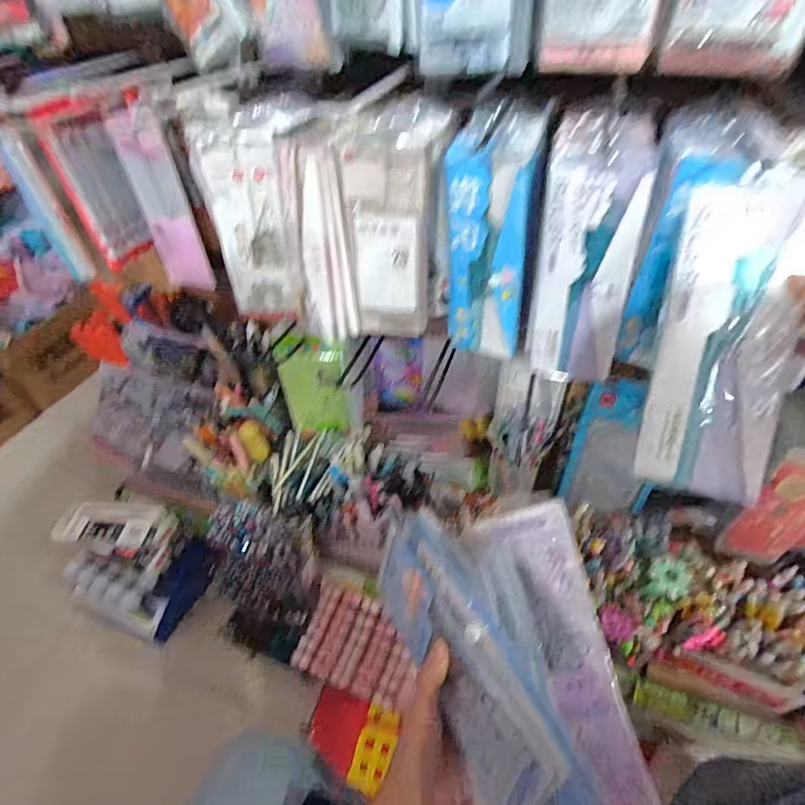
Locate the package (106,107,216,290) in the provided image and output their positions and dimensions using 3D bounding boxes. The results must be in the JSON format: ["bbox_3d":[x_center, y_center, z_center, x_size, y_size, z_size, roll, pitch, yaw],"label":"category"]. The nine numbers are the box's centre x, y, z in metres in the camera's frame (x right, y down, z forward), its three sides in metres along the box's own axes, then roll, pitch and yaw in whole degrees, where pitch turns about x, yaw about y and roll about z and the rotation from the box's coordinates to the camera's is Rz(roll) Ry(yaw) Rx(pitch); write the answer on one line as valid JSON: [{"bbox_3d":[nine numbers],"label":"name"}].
[{"bbox_3d":[-0.329,-0.267,0.639,0.080,0.239,0.015,11,43,10],"label":"package"}]

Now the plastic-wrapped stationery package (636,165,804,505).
[{"bbox_3d":[0.232,-0.043,0.325,0.079,0.219,0.013,11,10,28],"label":"plastic-wrapped stationery package"}]

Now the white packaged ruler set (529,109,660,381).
[{"bbox_3d":[0.167,-0.125,0.419,0.095,0.237,0.020,17,49,20],"label":"white packaged ruler set"}]

